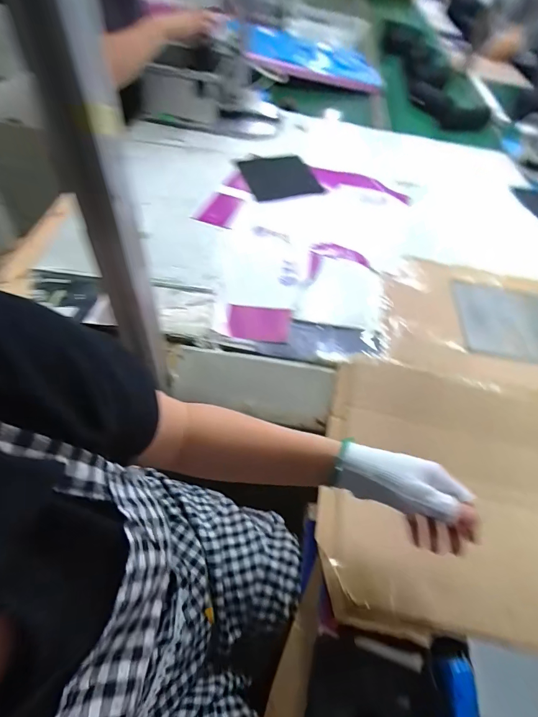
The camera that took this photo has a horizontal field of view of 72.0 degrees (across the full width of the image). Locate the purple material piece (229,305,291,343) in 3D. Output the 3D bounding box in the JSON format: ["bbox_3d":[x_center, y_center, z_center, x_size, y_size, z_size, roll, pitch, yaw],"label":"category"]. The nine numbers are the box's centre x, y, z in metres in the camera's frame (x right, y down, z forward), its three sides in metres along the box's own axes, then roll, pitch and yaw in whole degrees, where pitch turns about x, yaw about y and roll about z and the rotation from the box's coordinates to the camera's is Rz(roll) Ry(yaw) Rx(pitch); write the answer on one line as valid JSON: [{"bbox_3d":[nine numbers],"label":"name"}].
[{"bbox_3d":[-0.018,-0.066,0.697,0.114,0.012,0.081,5,53,-4],"label":"purple material piece"}]

